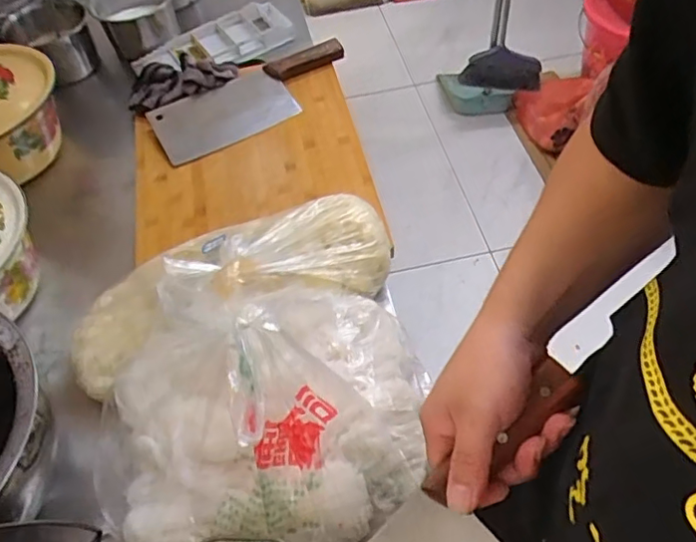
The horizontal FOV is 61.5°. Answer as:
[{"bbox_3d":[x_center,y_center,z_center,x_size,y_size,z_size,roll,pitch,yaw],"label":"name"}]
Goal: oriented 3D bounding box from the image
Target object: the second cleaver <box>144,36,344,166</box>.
[{"bbox_3d":[-0.129,-0.243,0.836,0.302,0.032,0.102,-30,75,-18],"label":"second cleaver"}]

